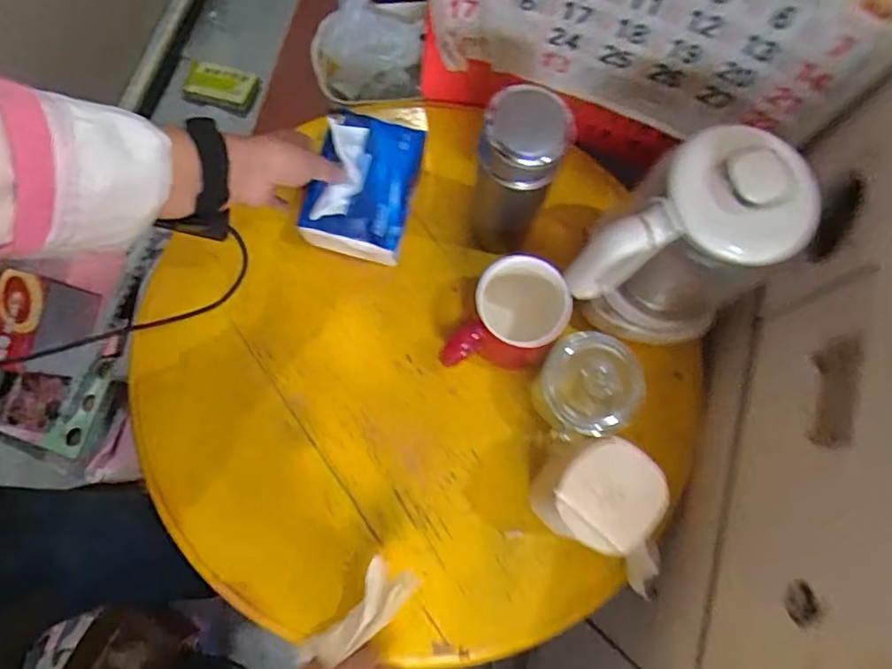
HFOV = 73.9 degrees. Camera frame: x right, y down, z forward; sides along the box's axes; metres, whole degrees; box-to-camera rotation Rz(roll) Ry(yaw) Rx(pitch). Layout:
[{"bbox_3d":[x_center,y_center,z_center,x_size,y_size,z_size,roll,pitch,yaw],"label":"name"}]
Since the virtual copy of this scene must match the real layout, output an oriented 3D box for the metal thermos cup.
[{"bbox_3d":[0.060,-0.138,0.540,0.067,0.196,0.064,0,77,1],"label":"metal thermos cup"}]

